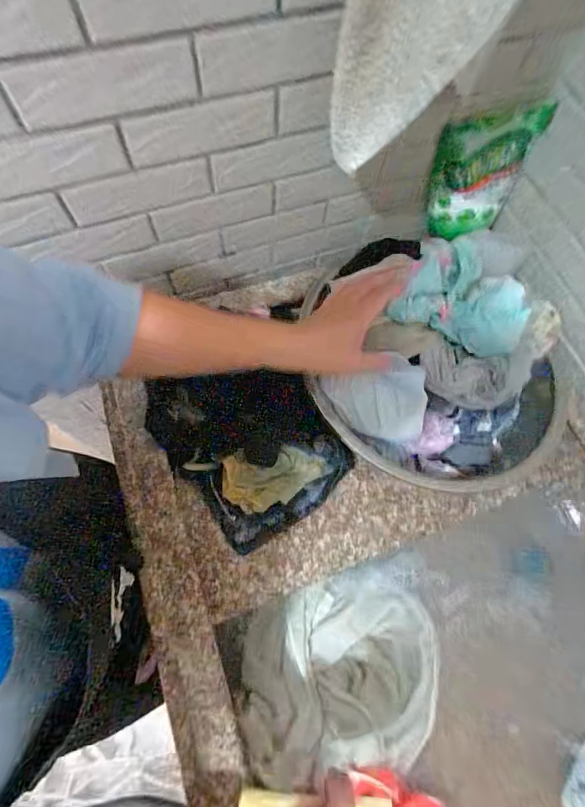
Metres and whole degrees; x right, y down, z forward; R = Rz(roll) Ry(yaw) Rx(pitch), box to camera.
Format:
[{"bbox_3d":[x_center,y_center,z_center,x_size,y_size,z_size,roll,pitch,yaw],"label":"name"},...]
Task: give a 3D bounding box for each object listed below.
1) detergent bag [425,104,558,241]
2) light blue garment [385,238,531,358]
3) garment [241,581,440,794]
[{"bbox_3d":[0.261,-0.315,0.558,0.126,0.155,0.048,-3,69,-3],"label":"detergent bag"},{"bbox_3d":[0.202,-0.124,0.462,0.144,0.069,0.085,22,69,6],"label":"light blue garment"},{"bbox_3d":[0.071,0.369,0.538,0.265,0.061,0.214,-2,69,-3],"label":"garment"}]

